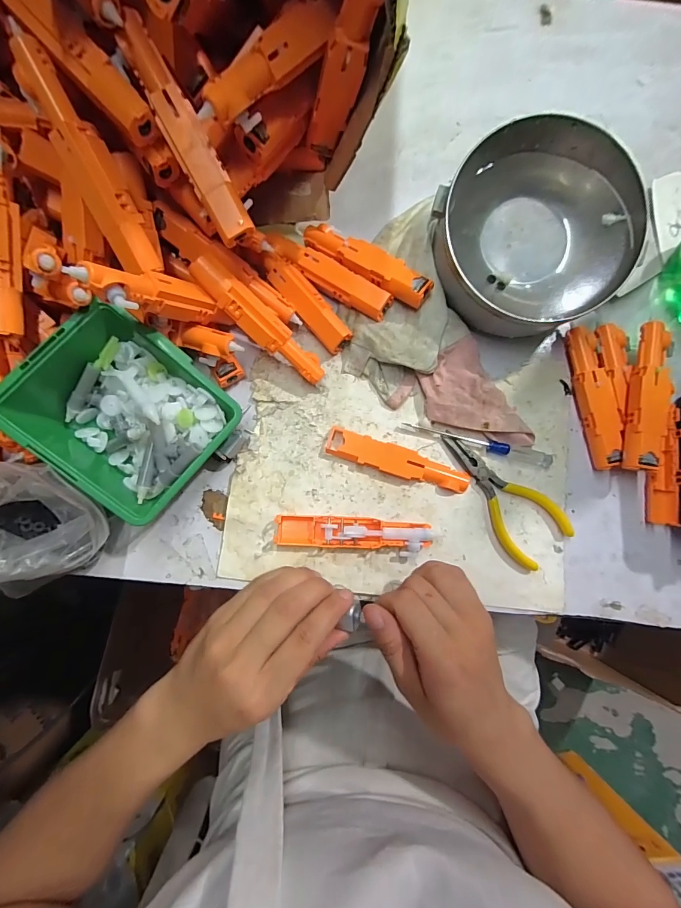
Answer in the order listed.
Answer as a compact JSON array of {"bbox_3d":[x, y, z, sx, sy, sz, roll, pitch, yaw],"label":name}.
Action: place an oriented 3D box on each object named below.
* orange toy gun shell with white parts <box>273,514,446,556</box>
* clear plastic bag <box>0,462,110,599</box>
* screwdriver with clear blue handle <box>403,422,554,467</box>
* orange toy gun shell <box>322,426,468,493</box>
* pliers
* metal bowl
[{"bbox_3d":[0.012,0.064,0.300,0.124,0.014,0.026,5,82,0],"label":"orange toy gun shell with white parts"},{"bbox_3d":[-0.211,0.047,0.259,0.098,0.080,0.077,-1,82,-1],"label":"clear plastic bag"},{"bbox_3d":[0.116,-0.008,0.317,0.127,0.008,0.011,13,82,1],"label":"screwdriver with clear blue handle"},{"bbox_3d":[0.048,0.006,0.311,0.120,0.010,0.023,17,83,2],"label":"orange toy gun shell"},{"bbox_3d":[0.134,0.030,0.314,0.053,0.008,0.123,-36,84,-5],"label":"pliers"},{"bbox_3d":[0.148,-0.169,0.293,0.147,0.058,0.147,0,108,-1],"label":"metal bowl"}]

